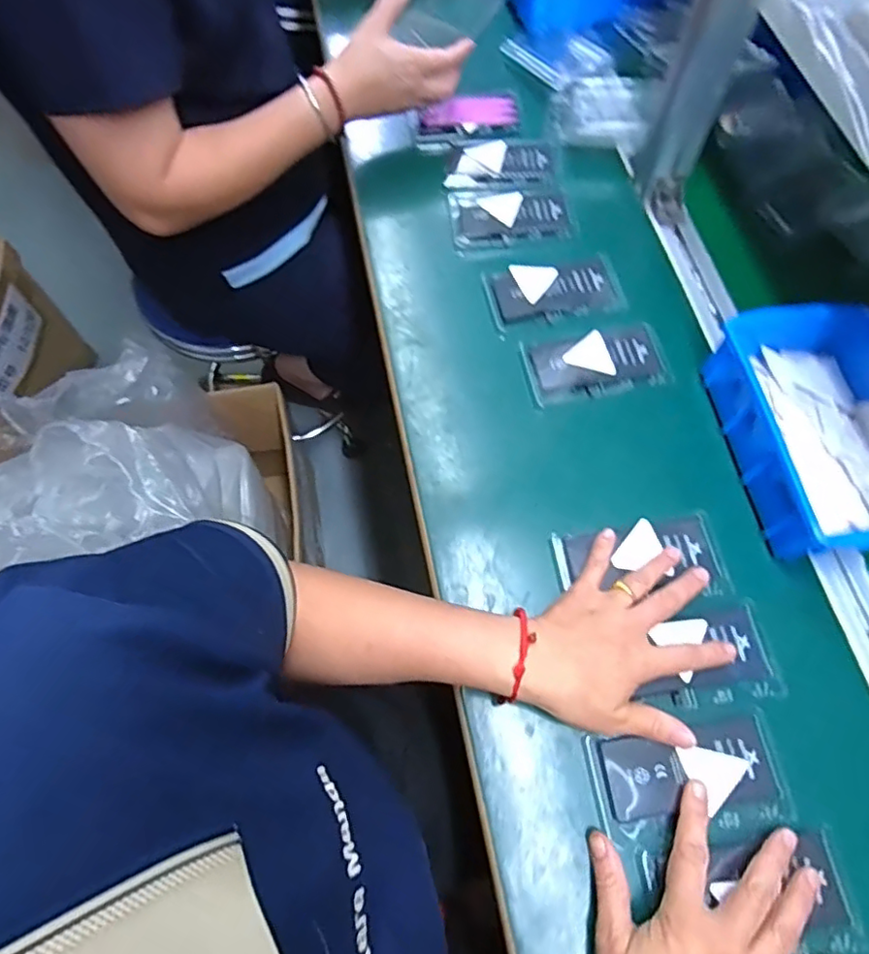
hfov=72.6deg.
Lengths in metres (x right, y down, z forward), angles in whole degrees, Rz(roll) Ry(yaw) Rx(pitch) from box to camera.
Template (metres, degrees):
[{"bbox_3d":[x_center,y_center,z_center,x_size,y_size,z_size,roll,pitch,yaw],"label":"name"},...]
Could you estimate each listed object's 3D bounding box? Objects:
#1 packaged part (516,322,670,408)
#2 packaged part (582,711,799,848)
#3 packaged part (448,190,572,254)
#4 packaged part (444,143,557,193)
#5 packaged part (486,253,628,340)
[{"bbox_3d":[0.146,-0.104,0.540,0.125,0.006,0.066,-8,67,-4],"label":"packaged part"},{"bbox_3d":[0.174,0.206,0.402,0.124,0.011,0.067,-9,68,-1],"label":"packaged part"},{"bbox_3d":[0.077,-0.269,0.612,0.120,0.006,0.078,-6,66,-3],"label":"packaged part"},{"bbox_3d":[0.072,-0.335,0.636,0.115,0.004,0.070,1,66,0],"label":"packaged part"},{"bbox_3d":[0.114,-0.182,0.574,0.129,0.004,0.073,-13,67,-6],"label":"packaged part"}]

